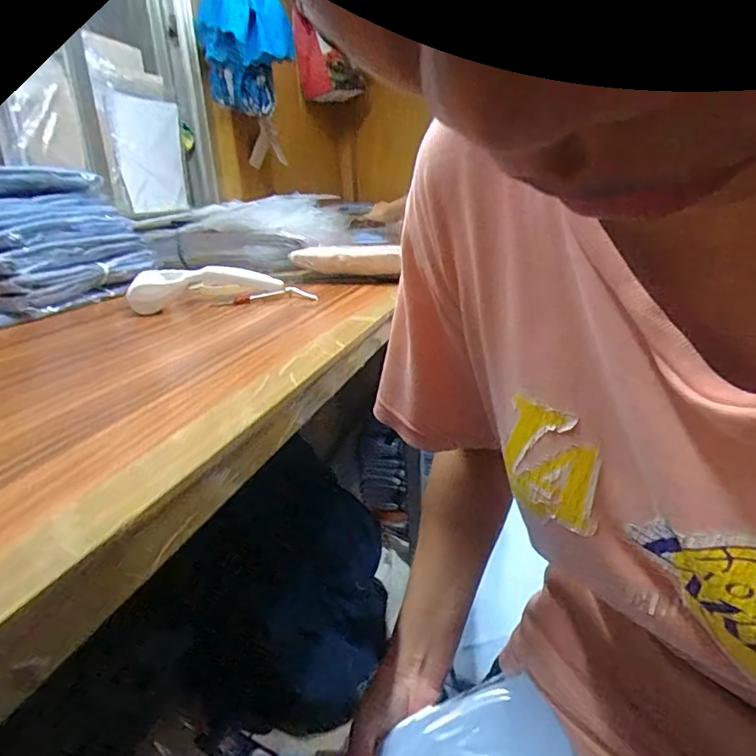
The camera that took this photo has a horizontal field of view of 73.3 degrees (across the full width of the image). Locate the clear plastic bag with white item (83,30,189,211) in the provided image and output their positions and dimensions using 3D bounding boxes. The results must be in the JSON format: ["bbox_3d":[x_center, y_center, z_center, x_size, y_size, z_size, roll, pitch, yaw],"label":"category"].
[{"bbox_3d":[-0.551,-0.576,1.189,0.015,0.359,0.271,-5,9,15],"label":"clear plastic bag with white item"}]

